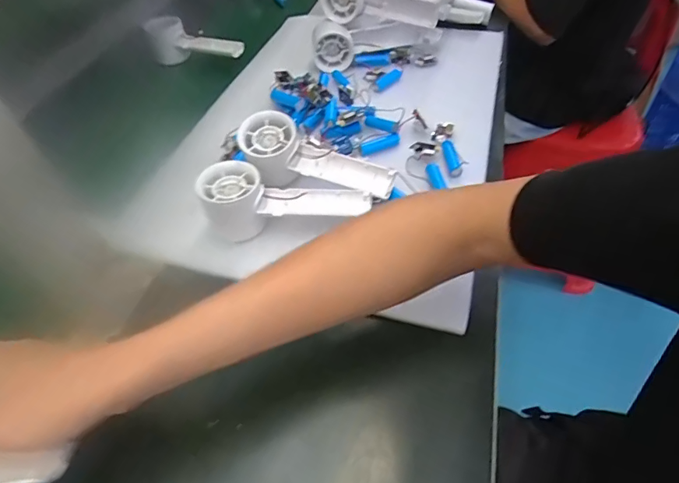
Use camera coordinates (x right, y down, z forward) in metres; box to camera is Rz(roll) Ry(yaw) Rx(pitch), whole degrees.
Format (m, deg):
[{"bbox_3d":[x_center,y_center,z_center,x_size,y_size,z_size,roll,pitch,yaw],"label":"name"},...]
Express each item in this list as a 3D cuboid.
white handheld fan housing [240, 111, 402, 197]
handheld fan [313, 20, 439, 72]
[{"bbox_3d":[-0.025,-0.076,0.442,0.160,0.054,0.053,20,52,1],"label":"white handheld fan housing"},{"bbox_3d":[0.055,-0.283,0.620,0.187,0.050,0.047,-5,49,-2],"label":"handheld fan"}]

